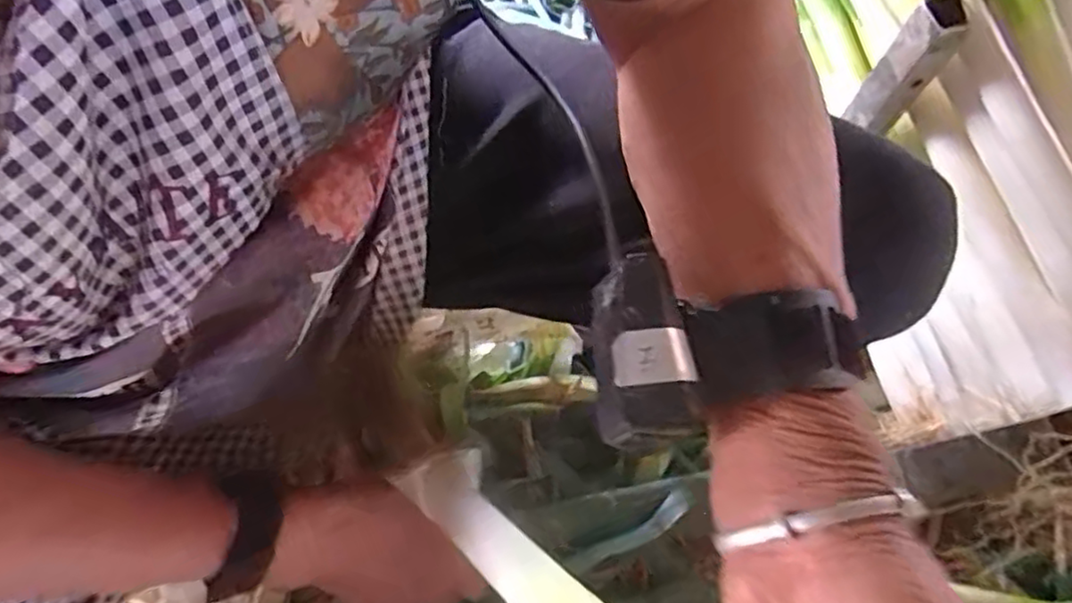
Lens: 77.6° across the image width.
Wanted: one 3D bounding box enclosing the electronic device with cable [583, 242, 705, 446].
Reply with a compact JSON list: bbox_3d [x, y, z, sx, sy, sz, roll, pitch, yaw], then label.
[{"bbox_3d":[0.036,0.016,0.242,0.031,0.020,0.075,0,56,-2],"label":"electronic device with cable"}]

